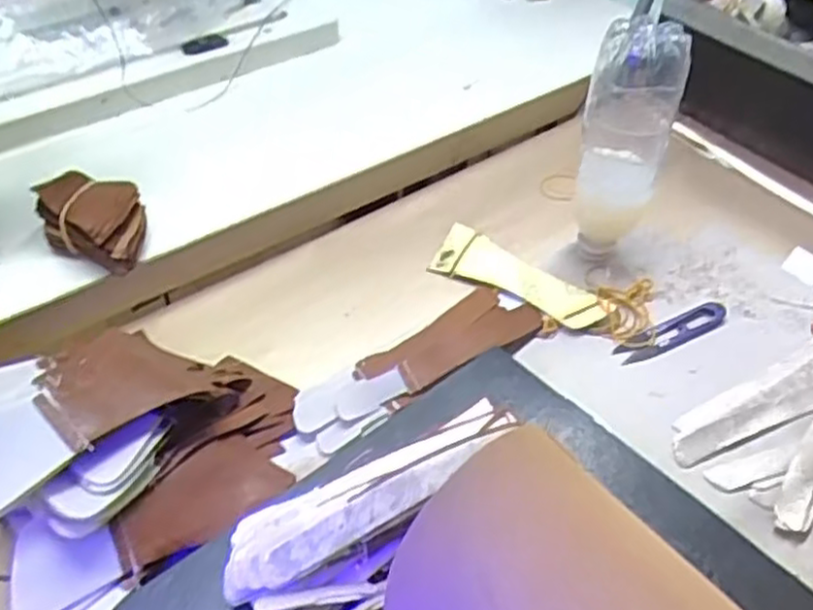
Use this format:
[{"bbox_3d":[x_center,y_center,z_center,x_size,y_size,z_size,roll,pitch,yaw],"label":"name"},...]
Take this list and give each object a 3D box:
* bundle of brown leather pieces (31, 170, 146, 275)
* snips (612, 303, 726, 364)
[{"bbox_3d":[-0.240,-0.066,0.584,0.088,0.048,0.062,21,49,18],"label":"bundle of brown leather pieces"},{"bbox_3d":[0.206,0.020,0.575,0.099,0.010,0.024,-20,50,-19],"label":"snips"}]

